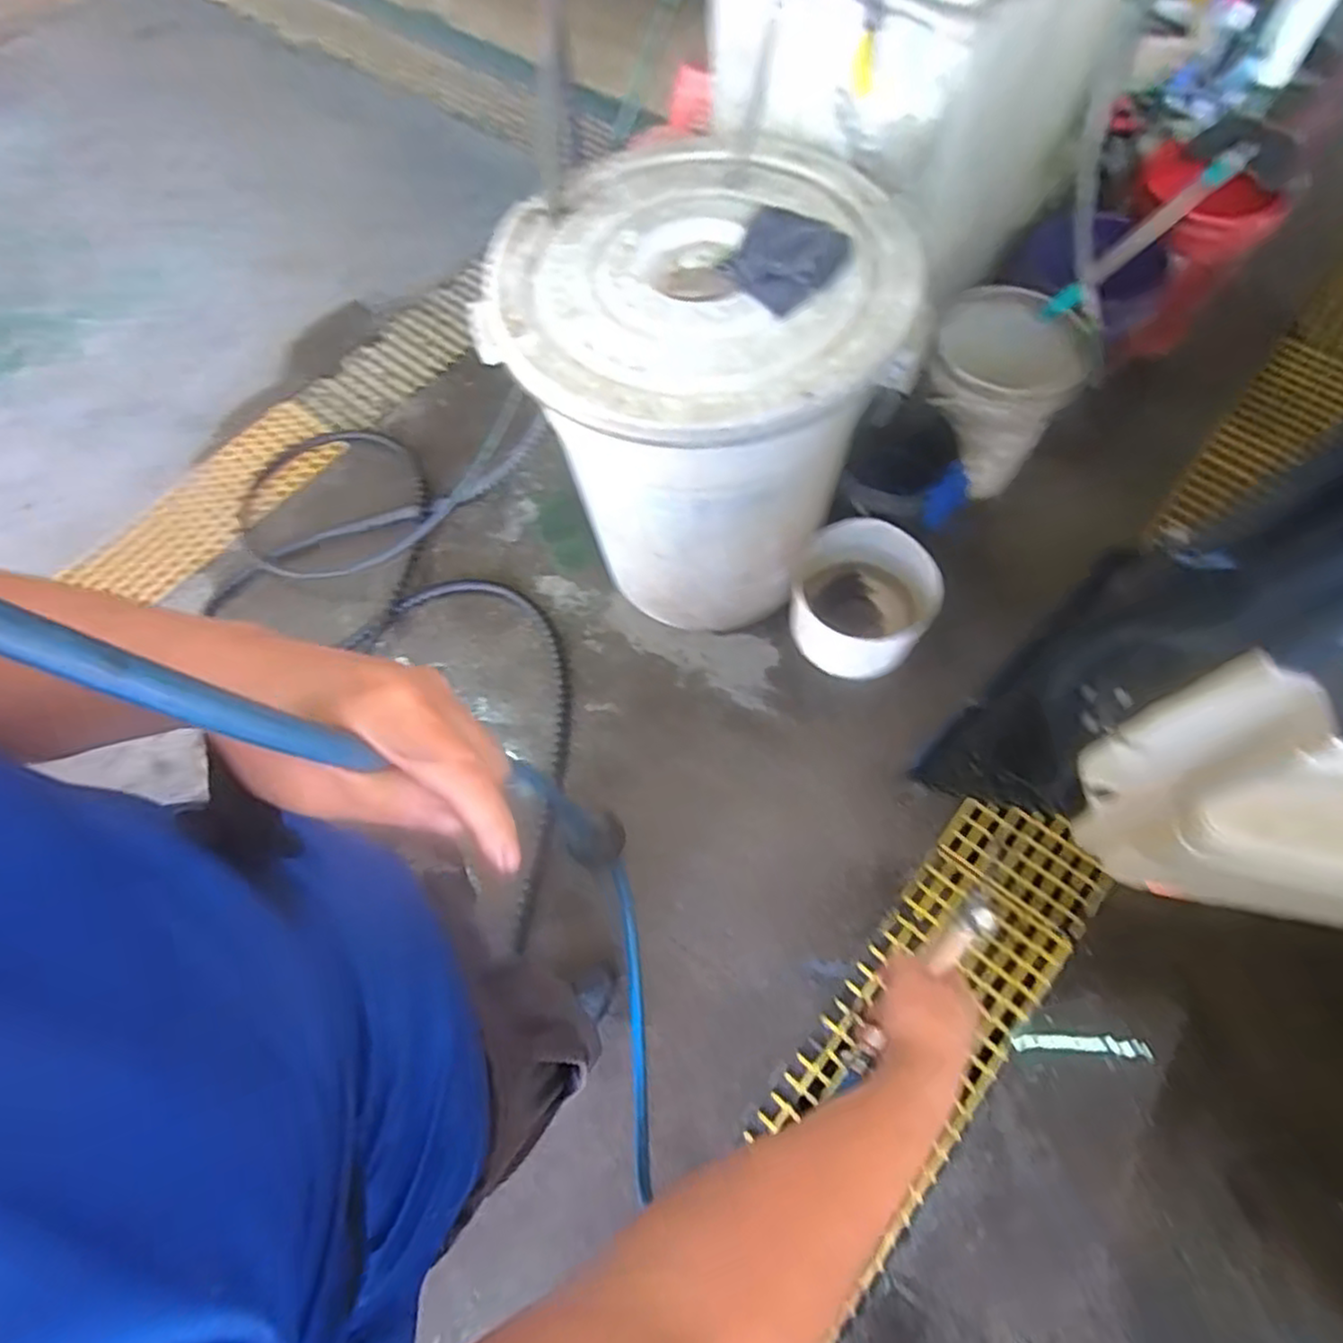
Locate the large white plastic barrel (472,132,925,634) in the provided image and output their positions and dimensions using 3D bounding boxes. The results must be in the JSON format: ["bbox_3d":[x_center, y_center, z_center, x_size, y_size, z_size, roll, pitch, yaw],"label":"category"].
[{"bbox_3d":[0.061,-0.453,1.378,0.665,0.753,0.609,6,66,6],"label":"large white plastic barrel"}]

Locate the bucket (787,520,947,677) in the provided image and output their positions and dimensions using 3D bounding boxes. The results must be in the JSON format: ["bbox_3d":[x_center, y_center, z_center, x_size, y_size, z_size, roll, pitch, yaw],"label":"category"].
[{"bbox_3d":[0.406,-0.145,1.542,0.282,0.215,0.300,-1,65,3],"label":"bucket"}]

